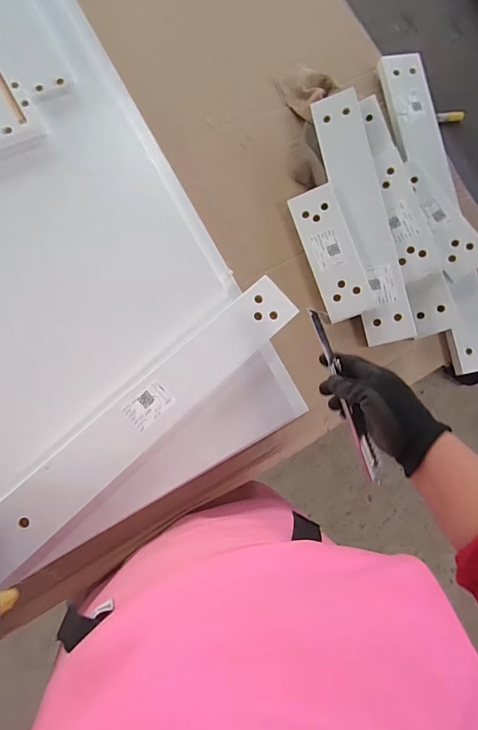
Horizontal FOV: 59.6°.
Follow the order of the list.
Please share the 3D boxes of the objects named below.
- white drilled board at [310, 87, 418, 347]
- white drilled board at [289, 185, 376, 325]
[{"bbox_3d":[0.188,-0.226,0.624,0.071,0.016,0.388,-14,82,-12],"label":"white drilled board"},{"bbox_3d":[0.140,-0.169,0.627,0.070,0.011,0.200,-20,84,12],"label":"white drilled board"}]

